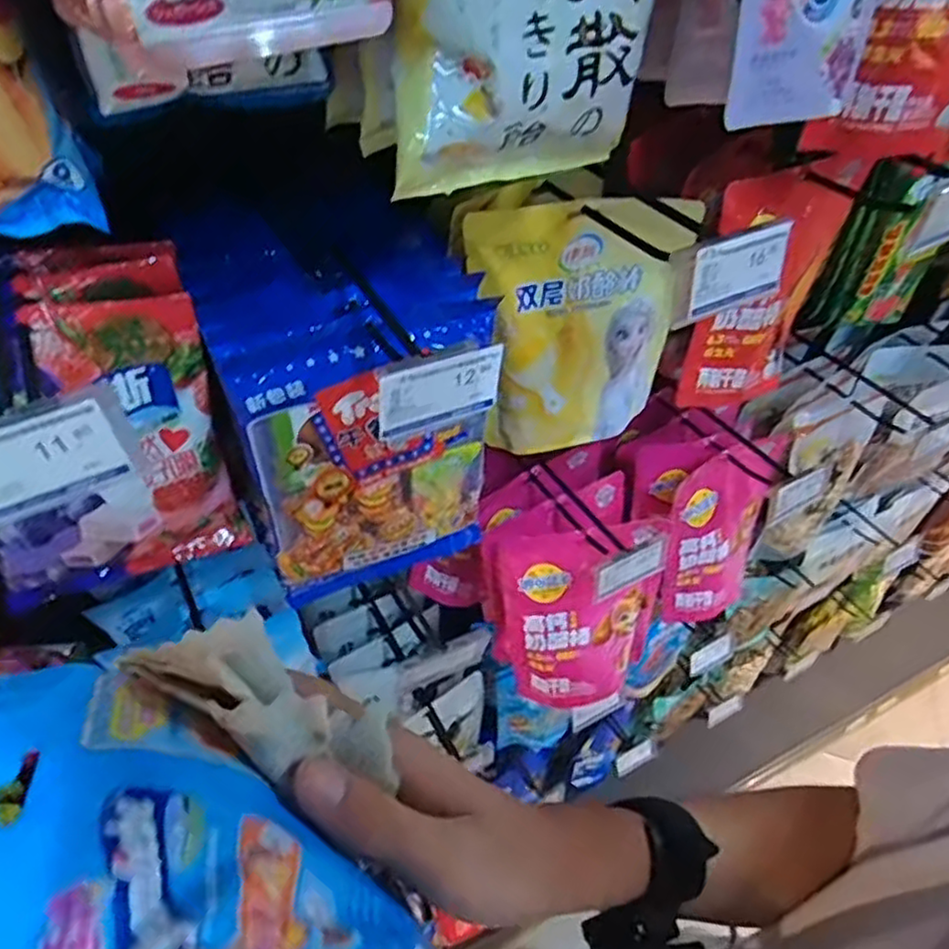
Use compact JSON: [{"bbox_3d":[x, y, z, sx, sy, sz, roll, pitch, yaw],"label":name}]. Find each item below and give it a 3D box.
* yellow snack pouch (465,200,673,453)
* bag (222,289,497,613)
[{"bbox_3d":[0.079,-0.106,0.533,0.160,0.190,0.044,-4,49,-7],"label":"yellow snack pouch"},{"bbox_3d":[-0.071,-0.013,0.479,0.160,0.238,0.035,-18,52,-19],"label":"bag"}]

